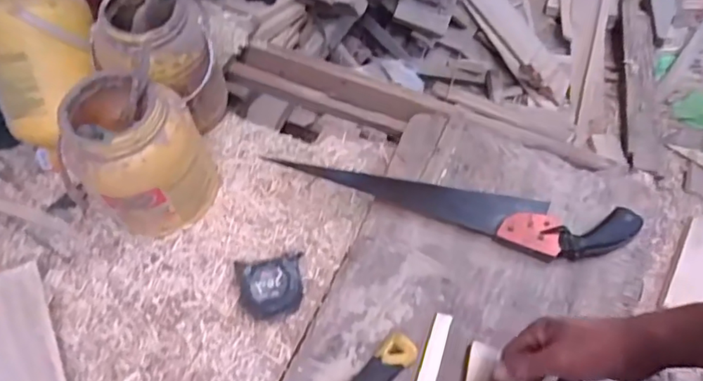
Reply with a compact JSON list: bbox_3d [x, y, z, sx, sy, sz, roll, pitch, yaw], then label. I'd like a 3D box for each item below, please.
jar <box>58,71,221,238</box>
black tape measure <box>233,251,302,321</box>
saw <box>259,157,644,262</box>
[{"bbox_3d":[-0.276,-0.052,0.730,0.148,0.216,0.168,-25,59,-10],"label":"jar"},{"bbox_3d":[-0.105,0.125,0.722,0.082,0.035,0.085,-16,57,1],"label":"black tape measure"},{"bbox_3d":[0.129,0.022,0.744,0.478,0.026,0.082,7,60,15],"label":"saw"}]

